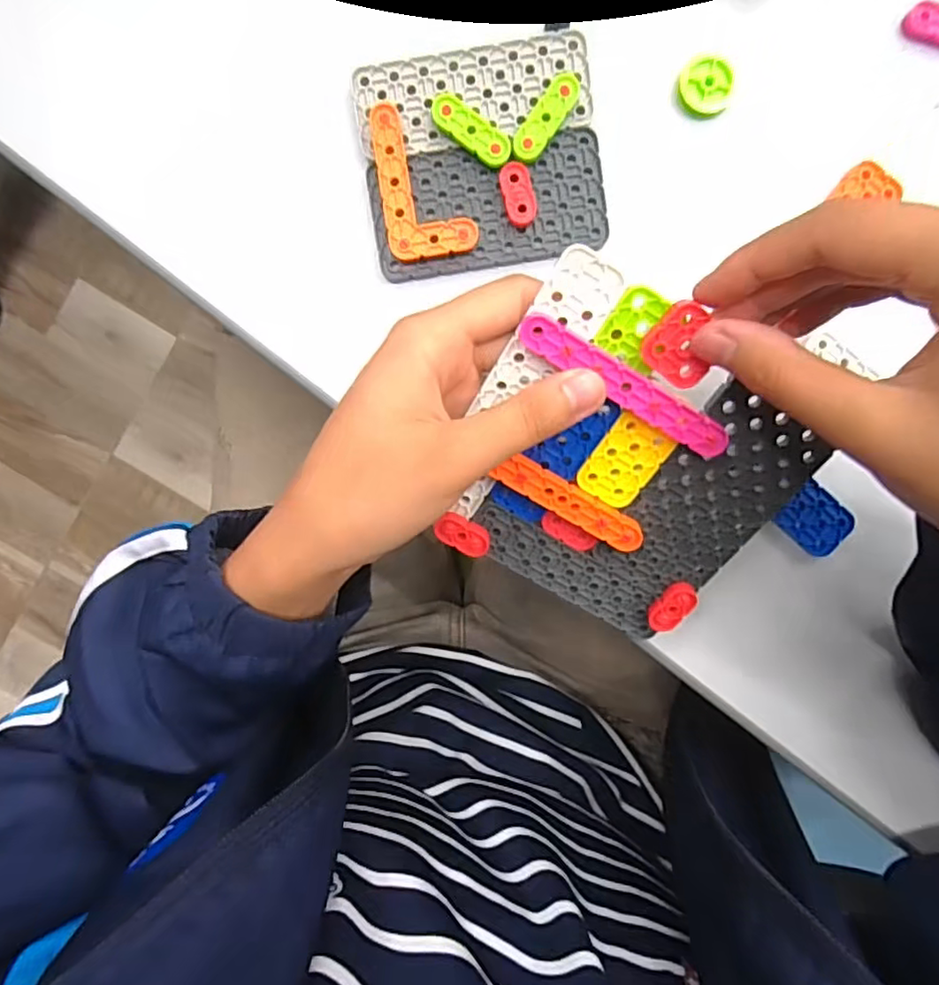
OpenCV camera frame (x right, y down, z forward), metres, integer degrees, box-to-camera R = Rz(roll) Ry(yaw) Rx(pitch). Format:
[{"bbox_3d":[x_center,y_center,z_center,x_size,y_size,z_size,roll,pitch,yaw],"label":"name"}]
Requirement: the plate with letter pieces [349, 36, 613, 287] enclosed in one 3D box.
[{"bbox_3d":[0.005,-0.142,0.254,0.098,0.010,0.087,-8,95,0],"label":"plate with letter pieces"}]

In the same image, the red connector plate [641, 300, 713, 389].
[{"bbox_3d":[0.075,-0.051,0.209,0.025,0.005,0.025,31,115,-10],"label":"red connector plate"}]

